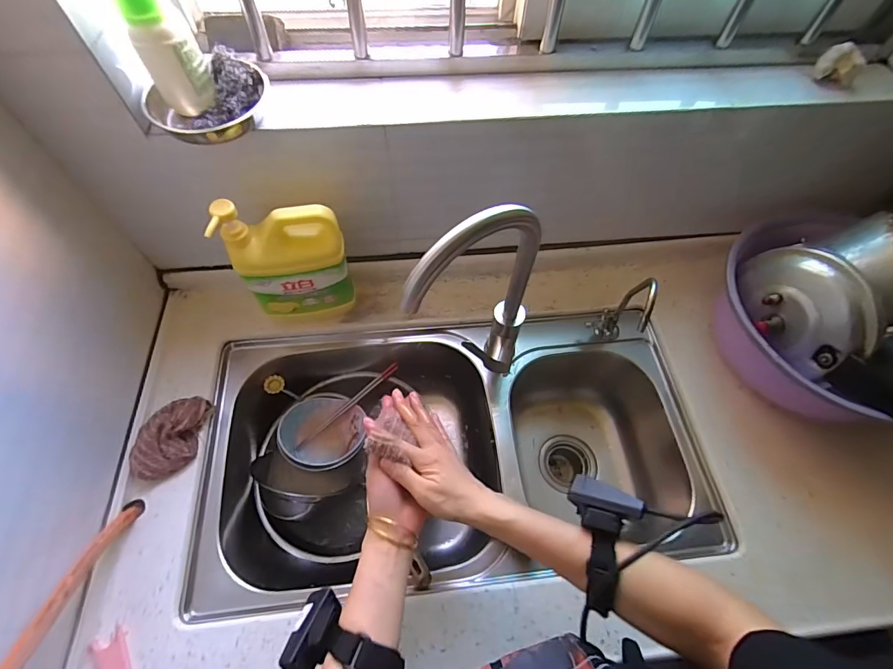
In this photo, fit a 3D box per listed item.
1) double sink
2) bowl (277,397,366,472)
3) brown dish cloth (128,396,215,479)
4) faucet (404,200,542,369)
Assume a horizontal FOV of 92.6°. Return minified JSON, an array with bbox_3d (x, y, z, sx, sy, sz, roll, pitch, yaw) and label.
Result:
[{"bbox_3d":[0.012,0.198,0.731,0.724,0.217,0.387,-5,61,-4],"label":"double sink"},{"bbox_3d":[-0.216,0.171,0.753,0.136,0.049,0.133,0,61,-1],"label":"bowl"},{"bbox_3d":[-0.382,0.141,0.593,0.057,0.042,0.115,6,61,3],"label":"brown dish cloth"},{"bbox_3d":[0.043,-0.021,0.518,0.183,0.295,0.059,-35,67,-18],"label":"faucet"}]

